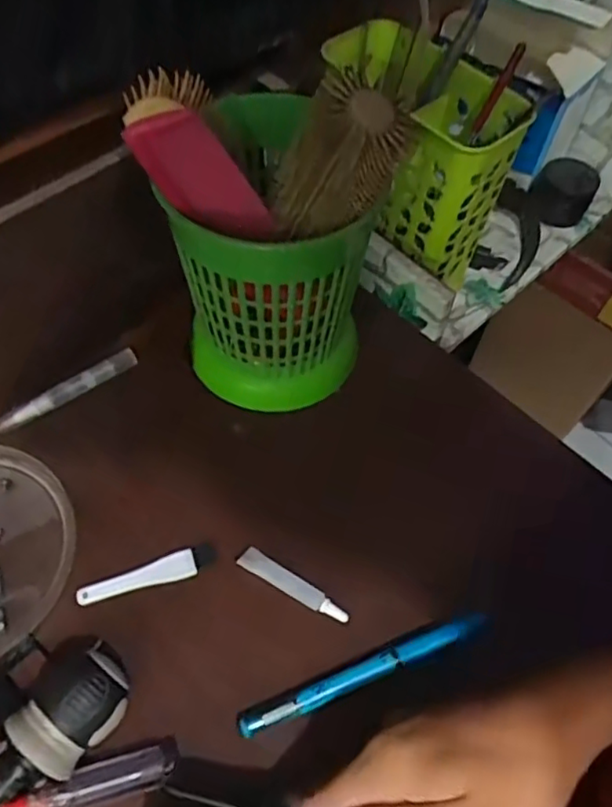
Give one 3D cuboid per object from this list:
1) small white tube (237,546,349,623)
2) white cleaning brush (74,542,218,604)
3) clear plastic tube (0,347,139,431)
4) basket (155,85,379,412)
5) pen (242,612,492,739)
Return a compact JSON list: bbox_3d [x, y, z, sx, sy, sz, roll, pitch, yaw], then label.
[{"bbox_3d":[-0.007,0.102,0.352,0.068,0.004,0.013,29,61,15],"label":"small white tube"},{"bbox_3d":[-0.090,0.097,0.354,0.078,0.004,0.015,-16,60,-12],"label":"white cleaning brush"},{"bbox_3d":[-0.155,-0.010,0.410,0.096,0.009,0.013,-29,64,-19],"label":"clear plastic tube"},{"bbox_3d":[-0.013,-0.076,0.381,0.099,0.146,0.110,22,60,11],"label":"basket"},{"bbox_3d":[0.031,0.139,0.327,0.137,0.015,0.012,-18,61,-13],"label":"pen"}]

